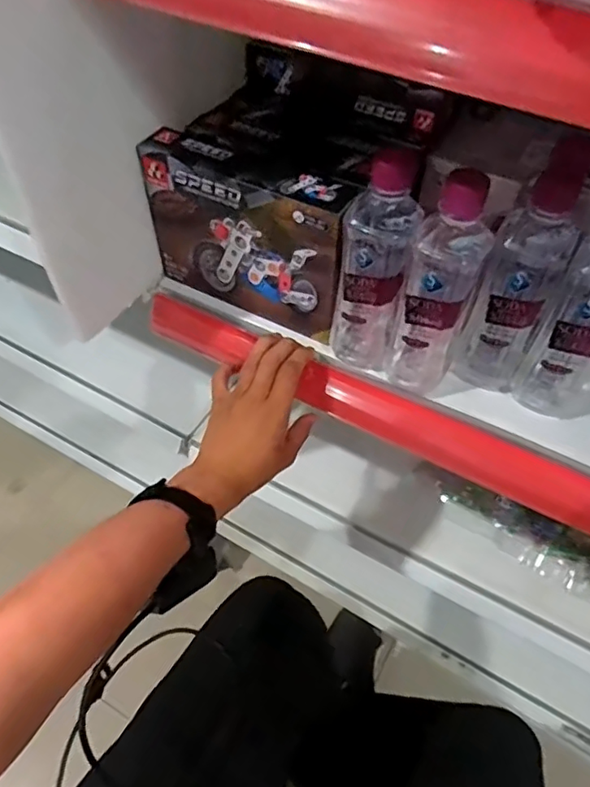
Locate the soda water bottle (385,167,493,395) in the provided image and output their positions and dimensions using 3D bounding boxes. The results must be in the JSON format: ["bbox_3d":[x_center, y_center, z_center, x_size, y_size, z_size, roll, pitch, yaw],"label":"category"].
[{"bbox_3d":[0.116,-0.080,0.463,0.051,0.195,0.048,19,54,14],"label":"soda water bottle"}]

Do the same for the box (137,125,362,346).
[{"bbox_3d":[-0.043,-0.150,0.543,0.203,0.147,0.050,24,55,17],"label":"box"}]

